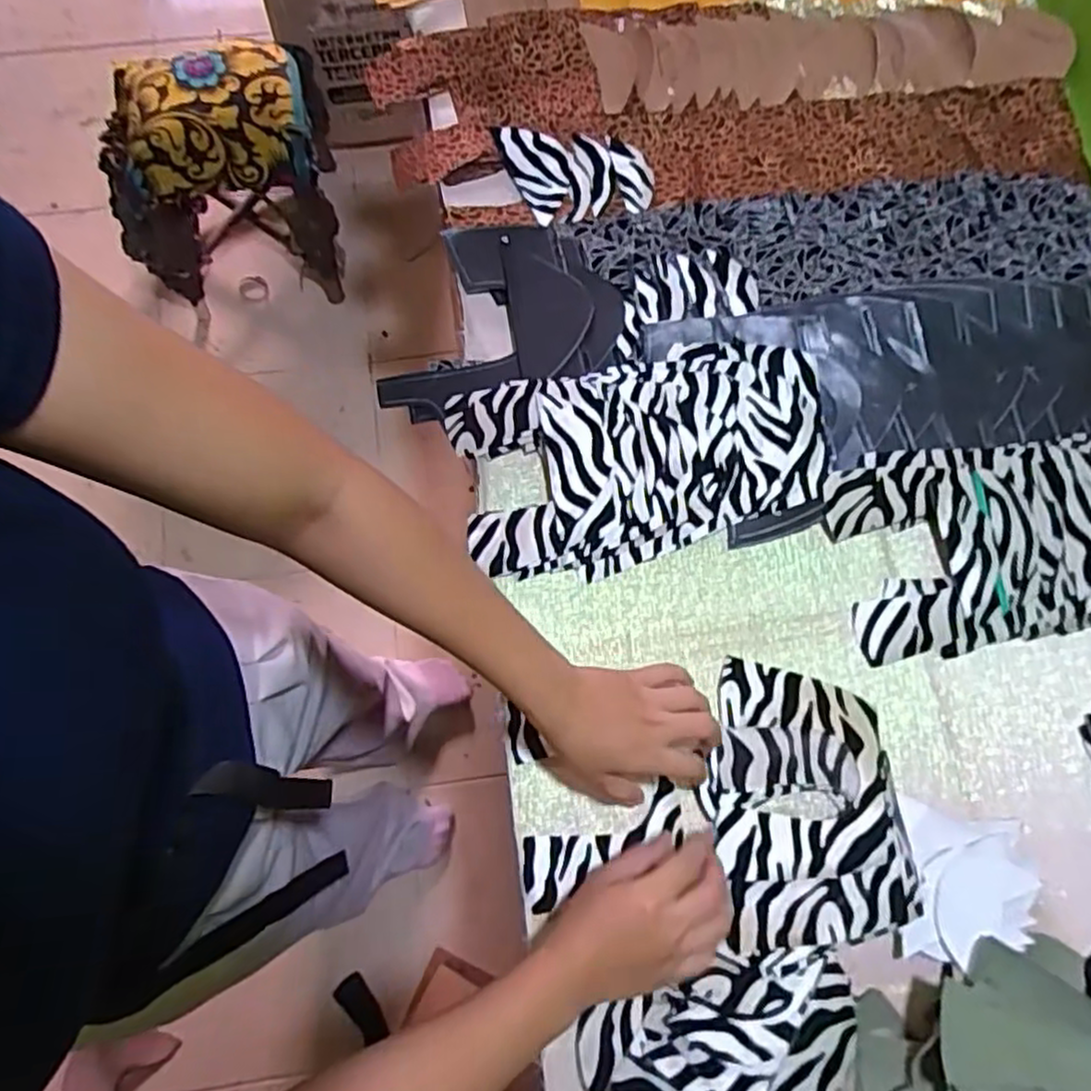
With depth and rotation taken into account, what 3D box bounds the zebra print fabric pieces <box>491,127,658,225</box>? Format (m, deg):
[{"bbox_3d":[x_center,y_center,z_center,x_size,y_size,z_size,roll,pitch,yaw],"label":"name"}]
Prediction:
[{"bbox_3d":[0.024,-0.333,0.654,0.143,0.010,0.093,6,76,2],"label":"zebra print fabric pieces"}]

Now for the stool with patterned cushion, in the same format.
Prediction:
[{"bbox_3d":[-0.558,-0.652,1.298,0.383,0.374,0.315,-18,78,-6],"label":"stool with patterned cushion"}]

